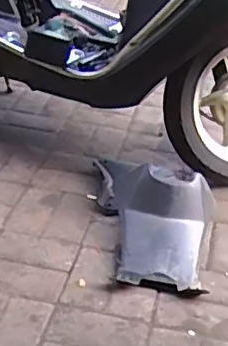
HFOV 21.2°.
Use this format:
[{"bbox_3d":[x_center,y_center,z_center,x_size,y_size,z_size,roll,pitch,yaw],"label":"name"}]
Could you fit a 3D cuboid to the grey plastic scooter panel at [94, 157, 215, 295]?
[{"bbox_3d":[0.113,0.073,1.486,0.277,0.125,0.522,0,31,-8],"label":"grey plastic scooter panel"}]

